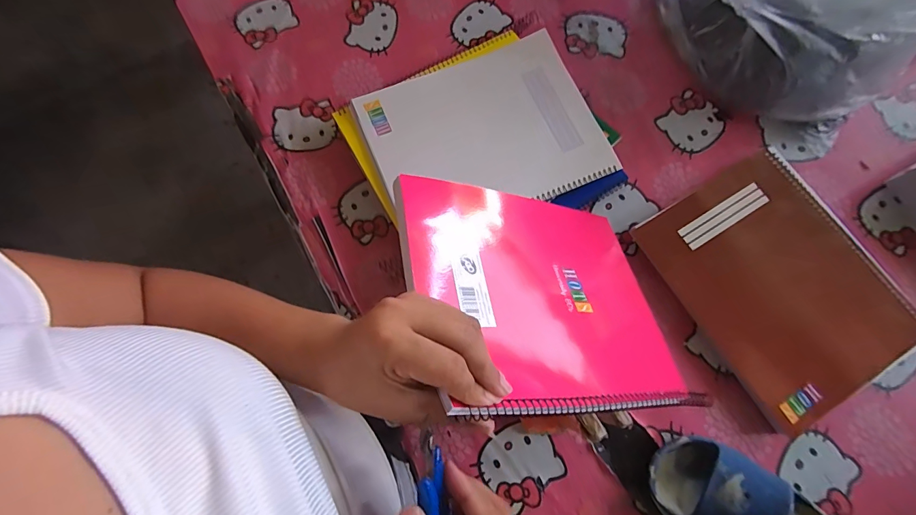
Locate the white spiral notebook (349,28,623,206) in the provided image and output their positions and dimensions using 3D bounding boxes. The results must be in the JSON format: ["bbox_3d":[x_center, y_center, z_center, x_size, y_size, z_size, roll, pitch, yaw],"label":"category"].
[{"bbox_3d":[0.028,-0.143,0.464,0.248,0.014,0.199,-23,76,-5],"label":"white spiral notebook"}]

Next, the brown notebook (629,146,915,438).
[{"bbox_3d":[0.349,0.023,0.444,0.207,0.021,0.252,-29,76,-7],"label":"brown notebook"}]

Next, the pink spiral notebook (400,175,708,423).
[{"bbox_3d":[0.082,0.031,0.341,0.260,0.011,0.197,4,56,-33],"label":"pink spiral notebook"}]

